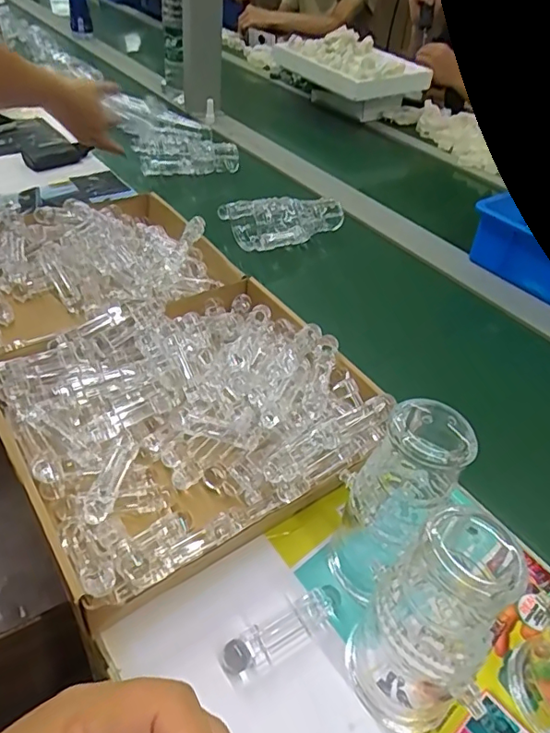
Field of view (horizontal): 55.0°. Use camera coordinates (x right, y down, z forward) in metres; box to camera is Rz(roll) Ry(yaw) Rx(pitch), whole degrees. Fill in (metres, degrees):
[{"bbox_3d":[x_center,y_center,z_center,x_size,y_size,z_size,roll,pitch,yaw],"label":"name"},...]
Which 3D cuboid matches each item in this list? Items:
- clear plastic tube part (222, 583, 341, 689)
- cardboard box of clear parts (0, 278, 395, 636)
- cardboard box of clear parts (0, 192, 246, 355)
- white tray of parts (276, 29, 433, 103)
[{"bbox_3d":[0.007,0.193,0.385,0.095,0.017,0.027,-21,48,-28],"label":"clear plastic tube part"},{"bbox_3d":[-0.080,0.043,0.497,0.301,0.074,0.274,-24,50,-30],"label":"cardboard box of clear parts"},{"bbox_3d":[-0.226,-0.115,0.664,0.320,0.079,0.284,-21,49,-27],"label":"cardboard box of clear parts"},{"bbox_3d":[0.186,-0.784,1.352,0.253,0.081,0.387,-16,47,-23],"label":"white tray of parts"}]

